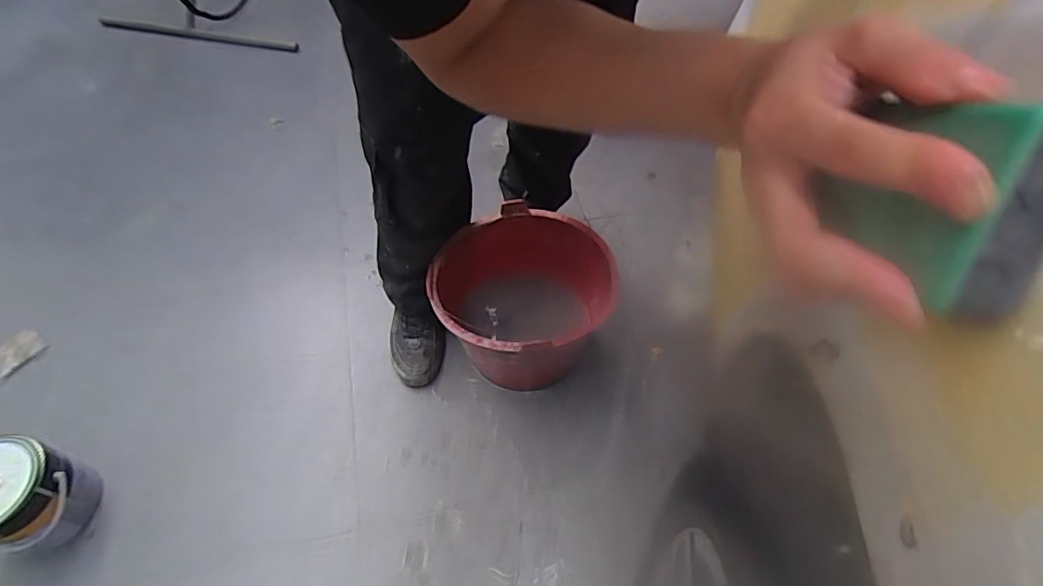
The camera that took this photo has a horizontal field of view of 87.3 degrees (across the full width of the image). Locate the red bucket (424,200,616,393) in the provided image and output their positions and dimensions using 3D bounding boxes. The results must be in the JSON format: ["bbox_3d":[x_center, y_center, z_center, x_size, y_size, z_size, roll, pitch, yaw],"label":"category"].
[{"bbox_3d":[0.003,0.011,1.092,0.355,0.262,0.293,-26,59,-14],"label":"red bucket"}]

